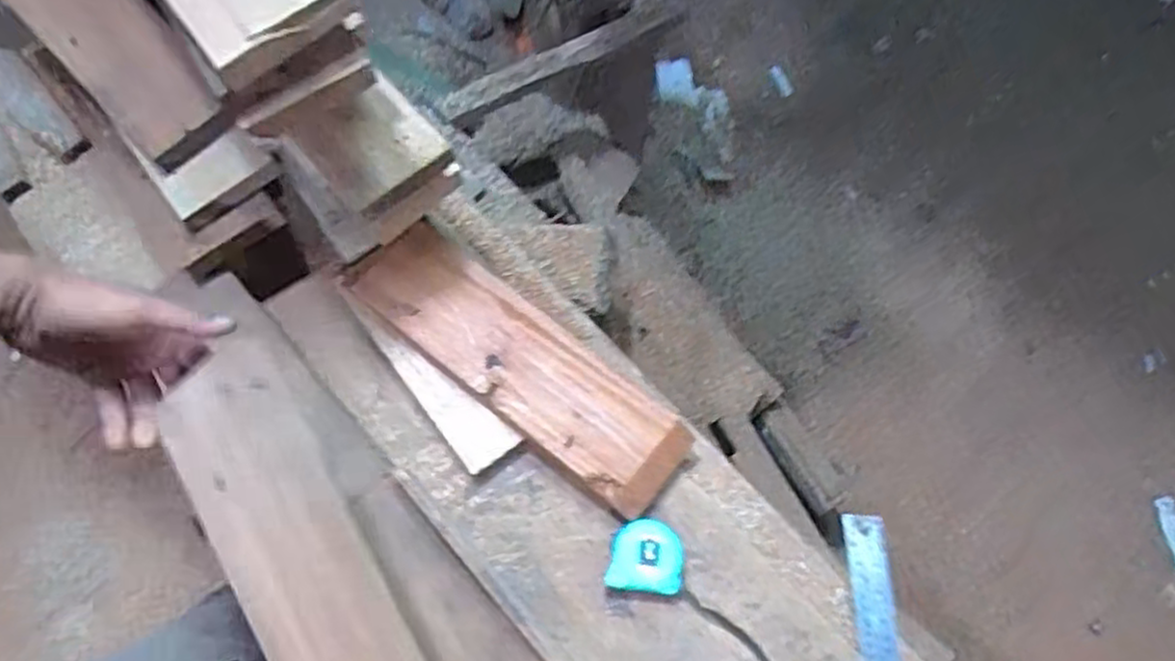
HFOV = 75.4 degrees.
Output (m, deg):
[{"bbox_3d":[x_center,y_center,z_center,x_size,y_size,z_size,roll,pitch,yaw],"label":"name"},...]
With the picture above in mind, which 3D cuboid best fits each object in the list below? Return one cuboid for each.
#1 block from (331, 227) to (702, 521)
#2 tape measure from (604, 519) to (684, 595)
[{"bbox_3d":[-0.076,0.029,0.776,0.391,0.057,0.115,38,70,13],"label":"block"},{"bbox_3d":[0.054,0.212,0.712,0.067,0.033,0.063,7,67,0],"label":"tape measure"}]

